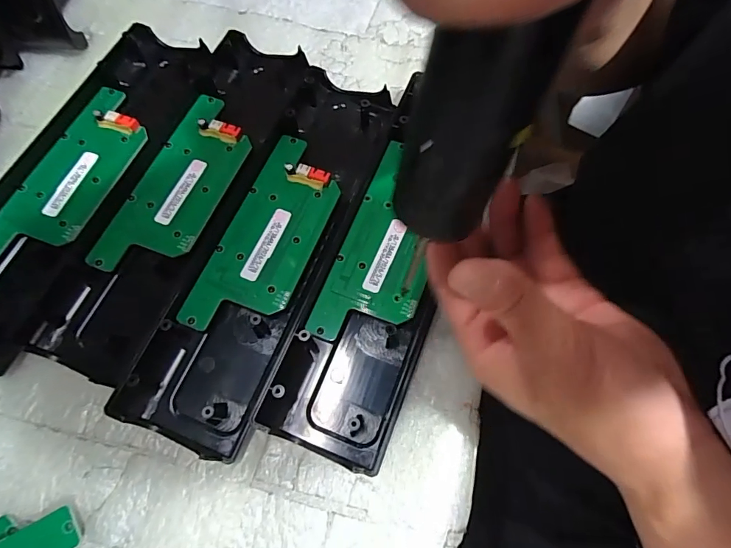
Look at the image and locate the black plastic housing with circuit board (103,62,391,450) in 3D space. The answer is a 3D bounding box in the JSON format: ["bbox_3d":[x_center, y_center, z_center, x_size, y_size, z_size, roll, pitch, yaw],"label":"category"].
[{"bbox_3d":[-0.059,-0.027,0.250,0.077,0.015,0.248,21,69,6],"label":"black plastic housing with circuit board"}]

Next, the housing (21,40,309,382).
[{"bbox_3d":[-0.118,-0.059,0.263,0.073,0.013,0.244,20,69,6],"label":"housing"}]

